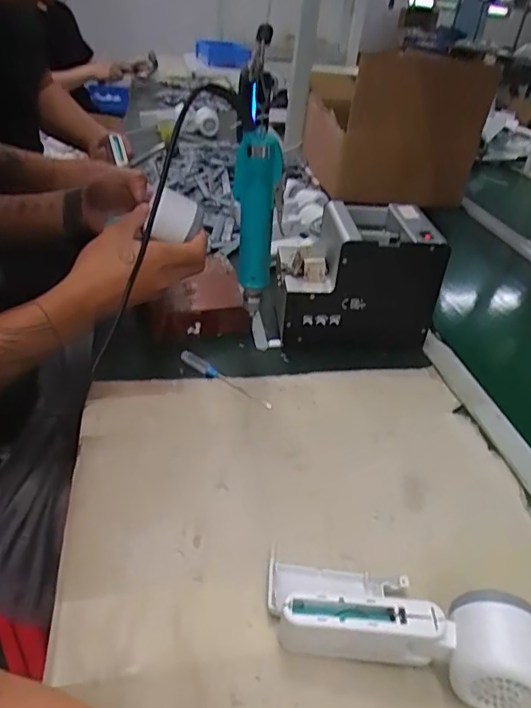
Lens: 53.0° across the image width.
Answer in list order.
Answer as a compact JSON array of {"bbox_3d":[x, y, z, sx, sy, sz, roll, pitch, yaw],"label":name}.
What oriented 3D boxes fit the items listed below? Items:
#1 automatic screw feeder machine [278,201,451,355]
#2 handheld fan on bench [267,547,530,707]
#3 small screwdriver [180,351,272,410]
[{"bbox_3d":[0.110,-0.098,0.669,0.180,0.146,0.130,1,35,-6],"label":"automatic screw feeder machine"},{"bbox_3d":[0.088,0.174,0.359,0.174,0.053,0.067,12,36,10],"label":"handheld fan on bench"},{"bbox_3d":[-0.043,0.025,0.590,0.121,0.014,0.015,25,39,26],"label":"small screwdriver"}]

